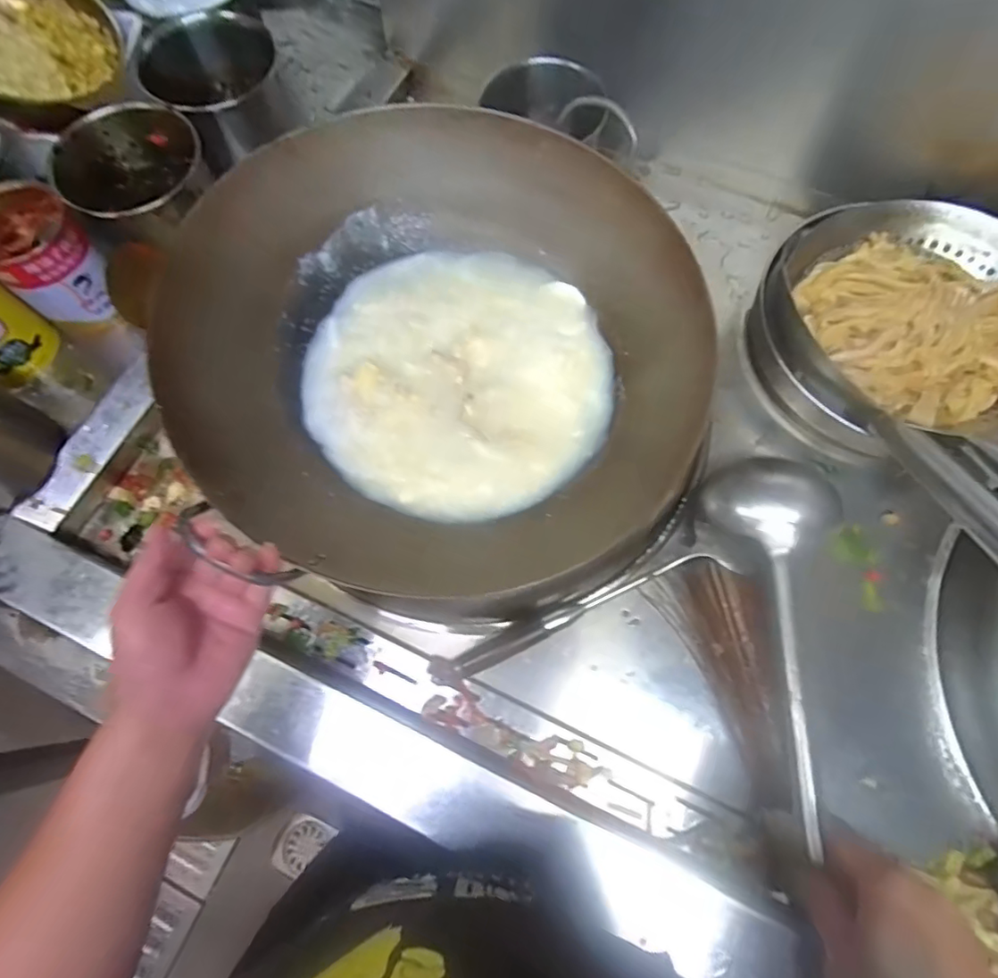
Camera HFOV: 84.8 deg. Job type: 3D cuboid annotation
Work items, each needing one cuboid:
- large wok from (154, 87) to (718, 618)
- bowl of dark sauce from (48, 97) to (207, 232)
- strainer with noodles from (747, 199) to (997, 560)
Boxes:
[{"bbox_3d":[-0.043,-0.136,0.535,0.449,0.175,0.450,15,72,5],"label":"large wok"},{"bbox_3d":[-0.388,-0.339,0.586,0.140,0.067,0.135,0,71,0],"label":"bowl of dark sauce"},{"bbox_3d":[0.447,-0.101,0.502,0.272,0.179,0.456,-10,71,-4],"label":"strainer with noodles"}]

